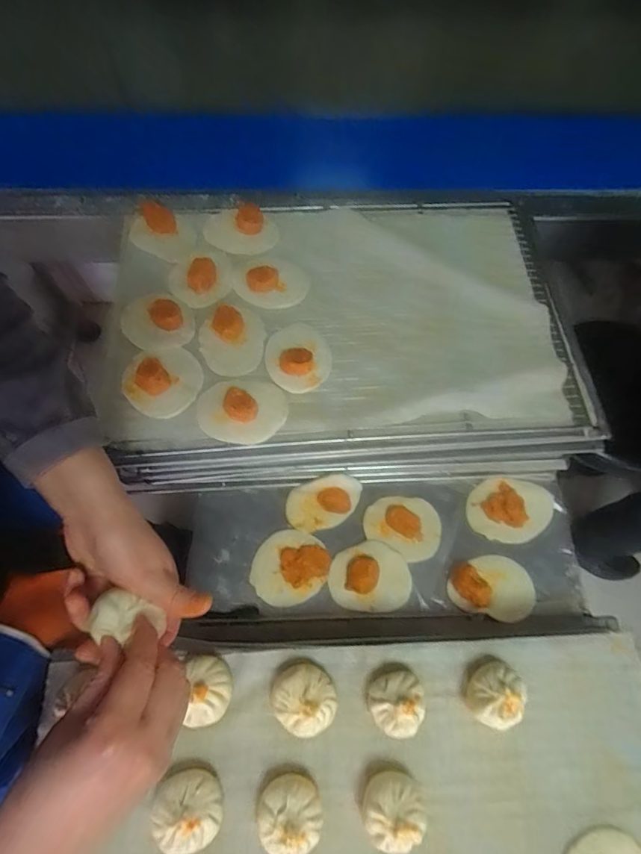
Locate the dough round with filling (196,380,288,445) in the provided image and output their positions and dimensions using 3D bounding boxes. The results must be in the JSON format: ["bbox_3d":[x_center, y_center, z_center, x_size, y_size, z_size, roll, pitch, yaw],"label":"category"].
[{"bbox_3d":[-0.097,-0.024,0.554,0.108,0.030,0.083,1,69,-1],"label":"dough round with filling"}]

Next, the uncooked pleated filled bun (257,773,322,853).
[{"bbox_3d":[-0.027,0.342,0.400,0.054,0.040,0.057,1,69,-2],"label":"uncooked pleated filled bun"}]

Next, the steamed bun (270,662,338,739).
[{"bbox_3d":[-0.016,0.260,0.436,0.062,0.040,0.056,33,71,10],"label":"steamed bun"}]

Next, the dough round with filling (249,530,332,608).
[{"bbox_3d":[-0.038,0.176,0.573,0.099,0.027,0.086,-24,69,-11],"label":"dough round with filling"}]

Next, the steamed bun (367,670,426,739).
[{"bbox_3d":[0.071,0.262,0.432,0.050,0.045,0.049,1,69,-2],"label":"steamed bun"}]

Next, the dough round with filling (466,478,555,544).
[{"bbox_3d":[0.257,0.113,0.617,0.110,0.017,0.083,4,67,0],"label":"dough round with filling"}]

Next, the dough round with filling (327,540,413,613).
[{"bbox_3d":[0.063,0.188,0.572,0.101,0.026,0.082,4,67,0],"label":"dough round with filling"}]

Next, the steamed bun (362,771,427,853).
[{"bbox_3d":[0.064,0.338,0.400,0.052,0.040,0.052,1,69,-2],"label":"steamed bun"}]

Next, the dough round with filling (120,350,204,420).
[{"bbox_3d":[-0.198,-0.065,0.565,0.092,0.032,0.095,1,69,-2],"label":"dough round with filling"}]

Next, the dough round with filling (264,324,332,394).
[{"bbox_3d":[-0.029,-0.093,0.583,0.084,0.025,0.096,9,69,1],"label":"dough round with filling"}]

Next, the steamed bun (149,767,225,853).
[{"bbox_3d":[-0.116,0.336,0.399,0.059,0.035,0.055,1,69,-2],"label":"steamed bun"}]

